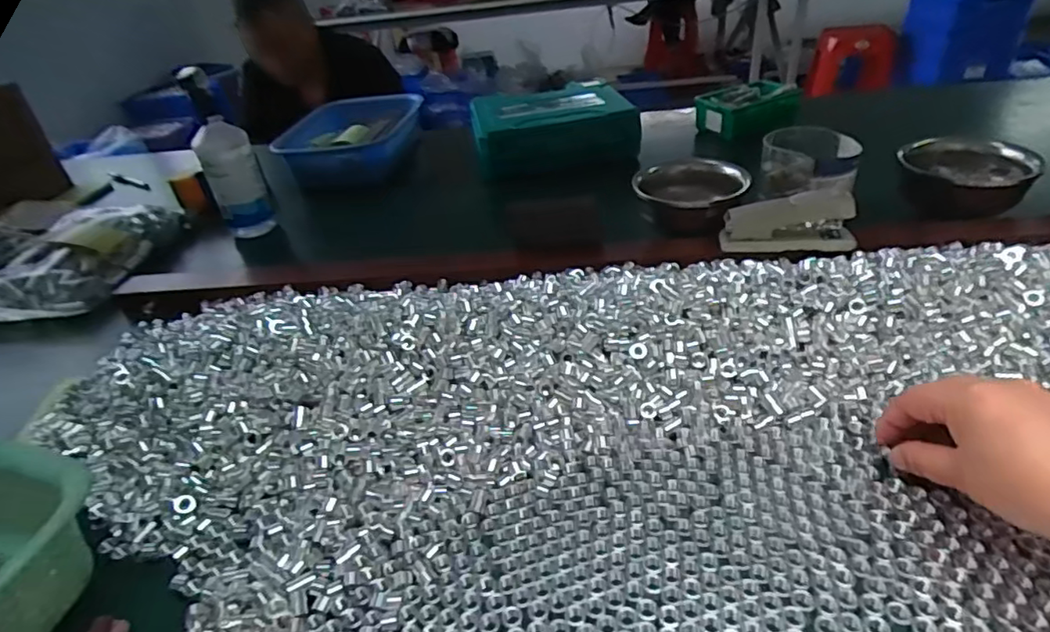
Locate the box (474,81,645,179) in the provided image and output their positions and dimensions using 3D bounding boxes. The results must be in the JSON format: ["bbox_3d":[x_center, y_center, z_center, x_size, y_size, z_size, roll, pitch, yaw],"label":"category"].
[{"bbox_3d":[0.043,-0.303,0.930,0.248,0.088,0.189,-11,34,-4],"label":"box"}]

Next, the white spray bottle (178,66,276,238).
[{"bbox_3d":[-0.400,-0.204,0.773,0.066,0.236,0.081,-20,36,-17],"label":"white spray bottle"}]

